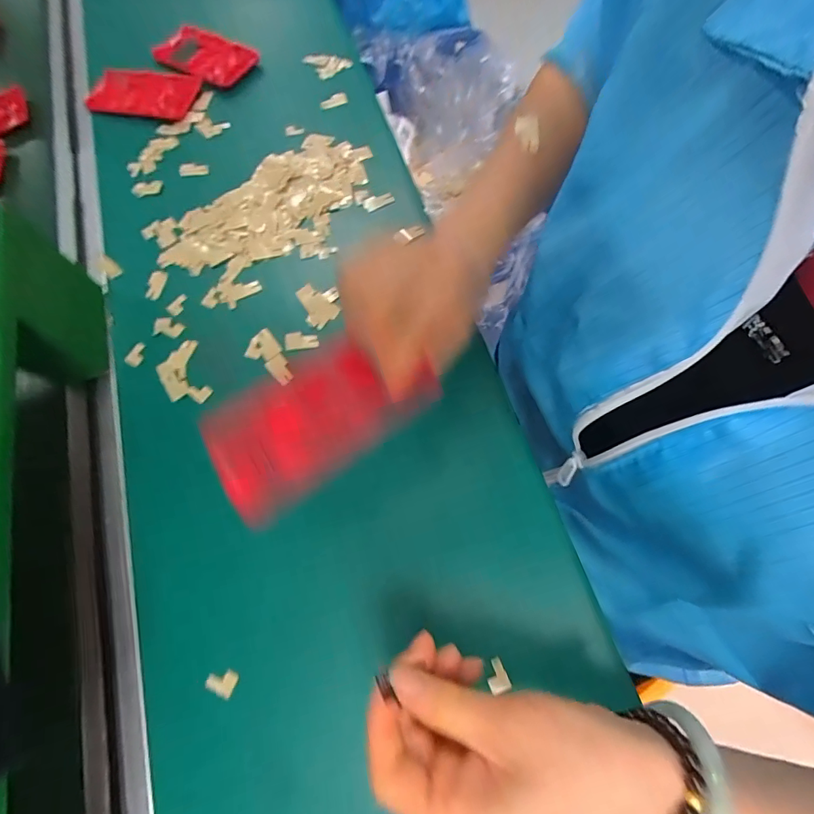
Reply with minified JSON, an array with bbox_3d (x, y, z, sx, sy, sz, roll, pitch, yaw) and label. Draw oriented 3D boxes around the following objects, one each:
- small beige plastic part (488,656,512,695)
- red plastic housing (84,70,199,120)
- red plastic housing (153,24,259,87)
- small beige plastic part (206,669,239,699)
[{"bbox_3d":[0.057,0.172,0.290,0.013,0.004,0.018,-25,69,-7],"label":"small beige plastic part"},{"bbox_3d":[-0.293,-0.355,0.503,0.135,0.016,0.061,9,69,6],"label":"red plastic housing"},{"bbox_3d":[-0.232,-0.399,0.514,0.123,0.016,0.063,28,73,13],"label":"red plastic housing"},{"bbox_3d":[-0.121,0.180,0.297,0.019,0.004,0.016,25,72,12],"label":"small beige plastic part"}]

